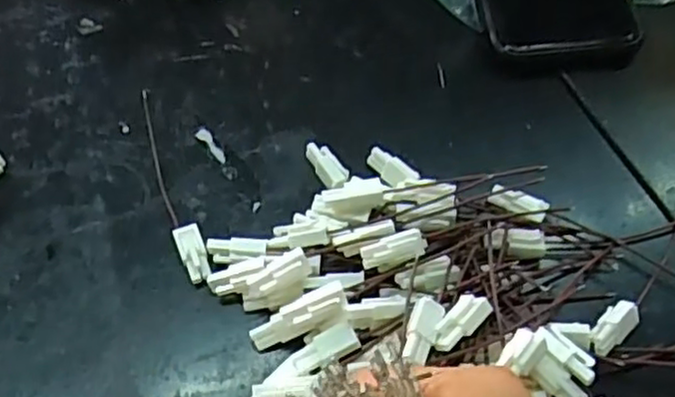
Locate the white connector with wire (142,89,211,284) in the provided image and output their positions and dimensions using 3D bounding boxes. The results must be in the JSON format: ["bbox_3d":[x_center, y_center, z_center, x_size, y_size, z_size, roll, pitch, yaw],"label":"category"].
[{"bbox_3d":[-0.073,-0.007,0.307,0.011,0.009,0.099,-17,61,-11],"label":"white connector with wire"}]

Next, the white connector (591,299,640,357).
[{"bbox_3d":[0.107,0.051,0.275,0.026,0.011,0.012,-37,67,-21],"label":"white connector"}]

